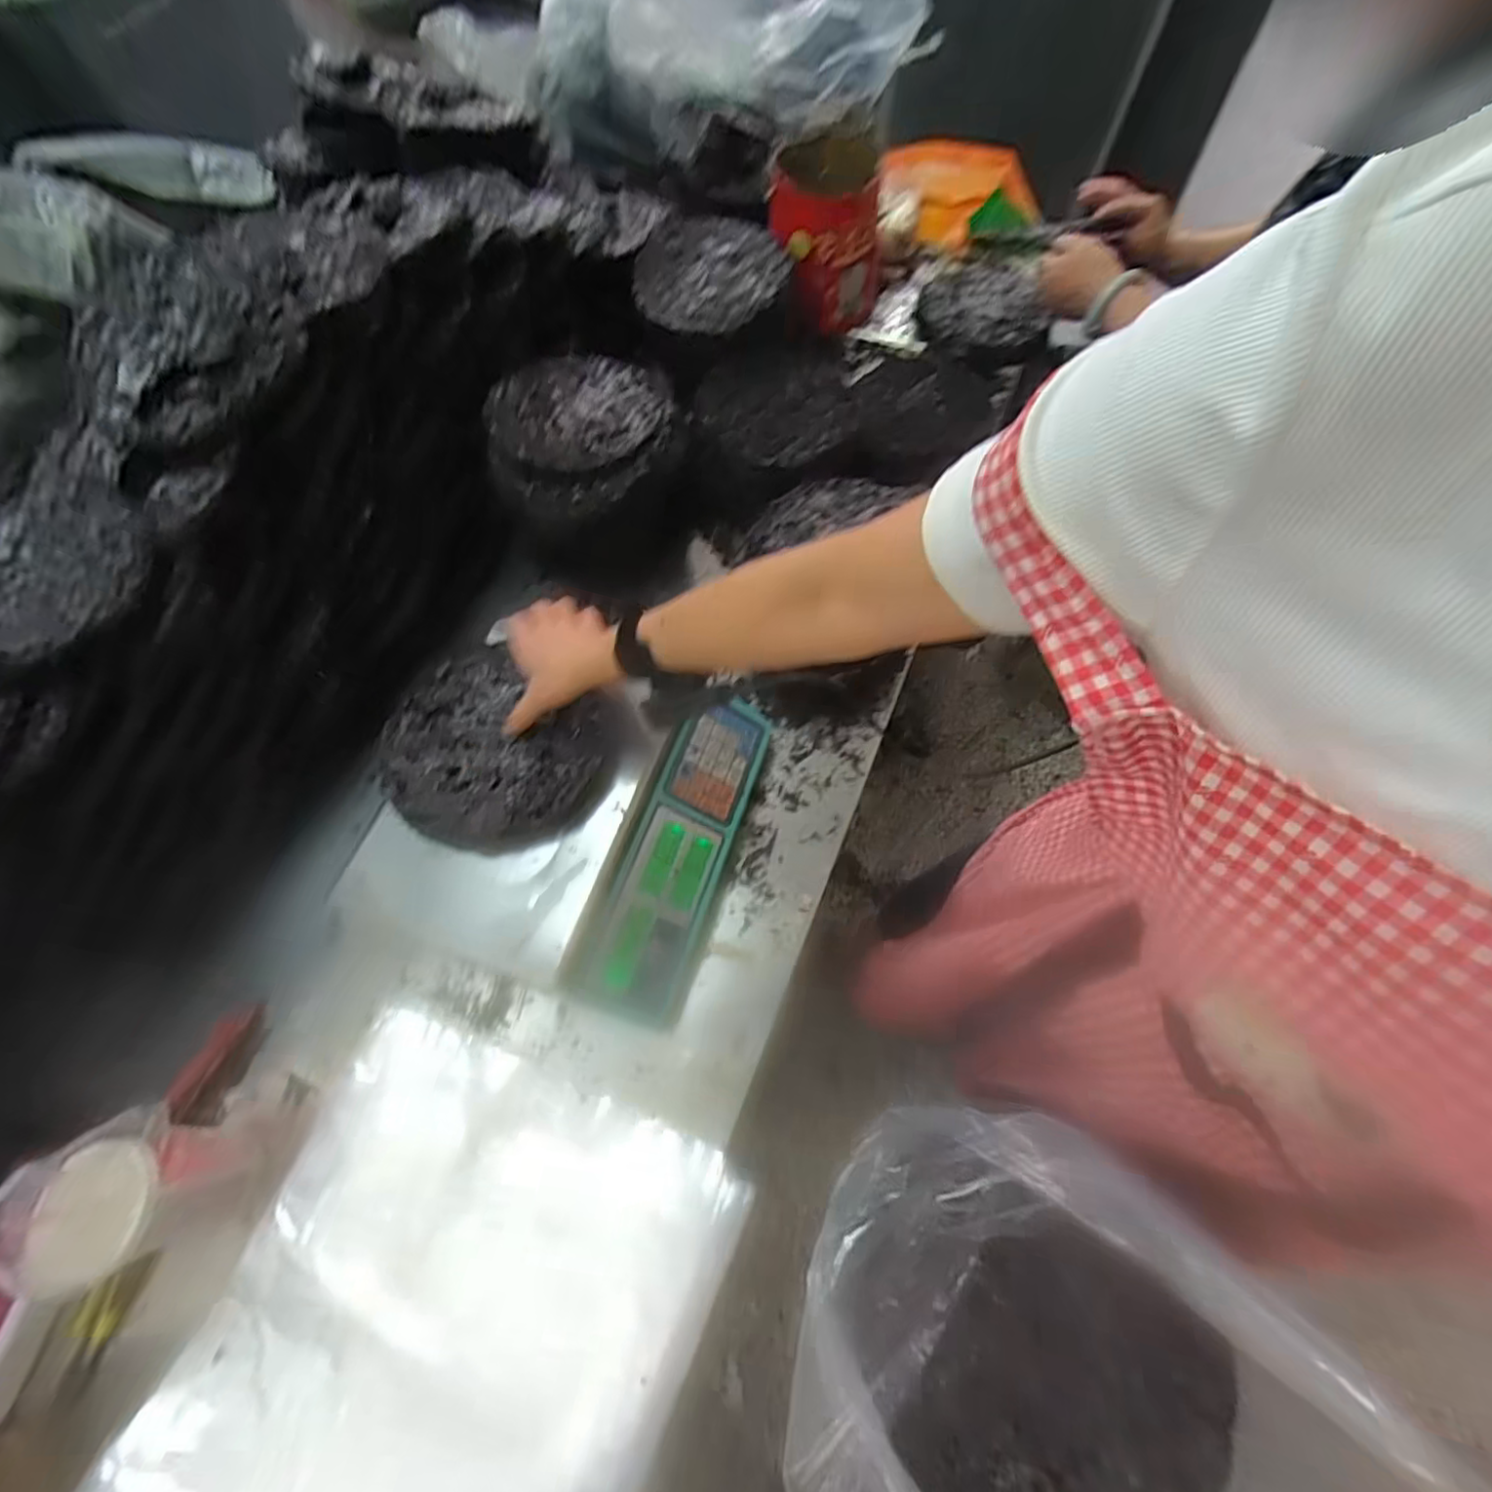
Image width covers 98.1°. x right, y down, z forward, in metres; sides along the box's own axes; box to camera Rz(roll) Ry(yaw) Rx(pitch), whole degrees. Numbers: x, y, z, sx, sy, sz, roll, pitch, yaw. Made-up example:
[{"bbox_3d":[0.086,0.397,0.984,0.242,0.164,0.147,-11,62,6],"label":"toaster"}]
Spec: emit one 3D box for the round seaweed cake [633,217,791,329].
[{"bbox_3d":[-0.046,-0.639,0.867,0.185,0.037,0.188,-1,65,2],"label":"round seaweed cake"}]

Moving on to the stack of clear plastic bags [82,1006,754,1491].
[{"bbox_3d":[-0.298,0.603,0.461,0.391,0.047,0.692,20,68,11],"label":"stack of clear plastic bags"}]

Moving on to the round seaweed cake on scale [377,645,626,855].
[{"bbox_3d":[-0.230,0.006,0.601,0.205,0.030,0.178,22,68,12],"label":"round seaweed cake on scale"}]

